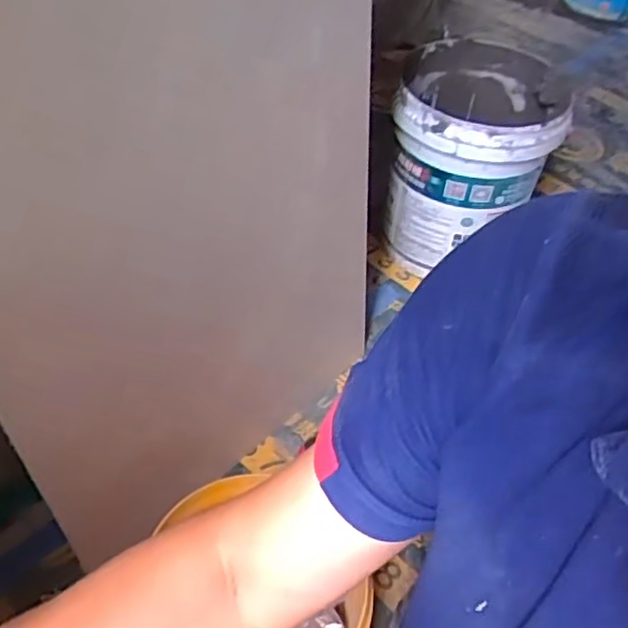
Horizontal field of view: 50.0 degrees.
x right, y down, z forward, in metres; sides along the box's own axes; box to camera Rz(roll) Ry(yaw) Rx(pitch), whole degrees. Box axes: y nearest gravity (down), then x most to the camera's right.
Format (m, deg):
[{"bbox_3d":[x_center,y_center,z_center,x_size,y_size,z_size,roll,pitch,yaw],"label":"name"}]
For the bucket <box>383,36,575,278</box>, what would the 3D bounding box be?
[{"bbox_3d":[0.309,-0.315,1.354,0.280,0.334,0.361,14,49,7],"label":"bucket"}]

